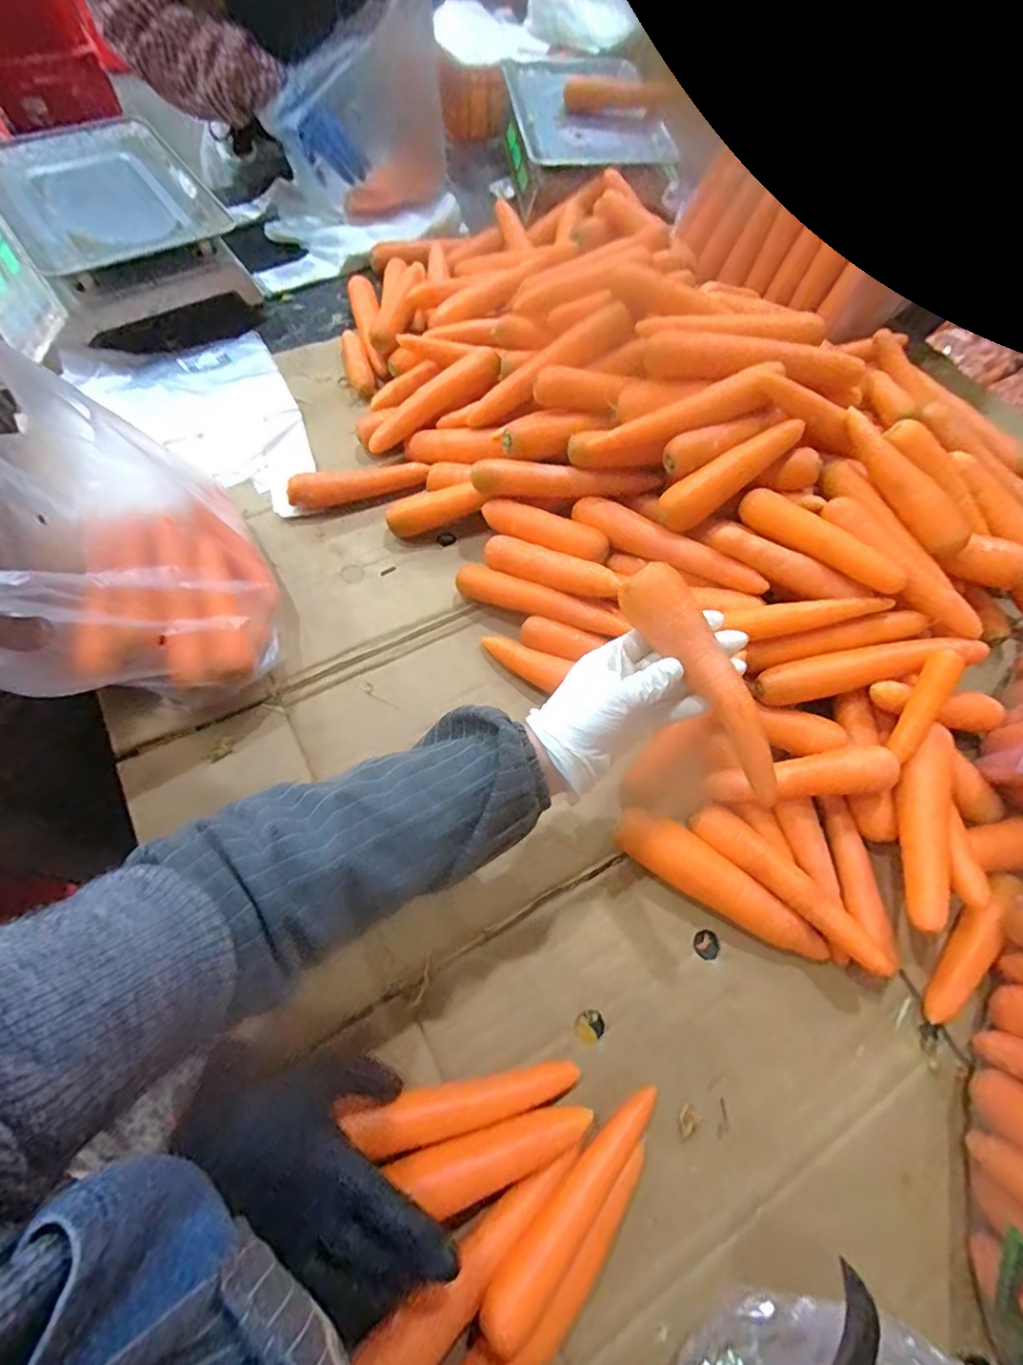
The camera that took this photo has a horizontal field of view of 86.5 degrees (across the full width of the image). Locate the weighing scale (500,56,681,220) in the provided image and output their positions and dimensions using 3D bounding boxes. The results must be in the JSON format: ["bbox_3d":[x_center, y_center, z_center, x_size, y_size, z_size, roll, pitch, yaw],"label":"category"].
[{"bbox_3d":[0.119,-0.917,0.905,0.252,0.091,0.299,-9,66,-7],"label":"weighing scale"}]

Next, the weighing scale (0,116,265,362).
[{"bbox_3d":[-0.547,-0.600,0.736,0.293,0.108,0.299,-33,72,-17],"label":"weighing scale"}]

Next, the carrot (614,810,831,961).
[{"bbox_3d":[0.177,0.179,0.464,0.194,0.046,0.044,36,69,12],"label":"carrot"}]

